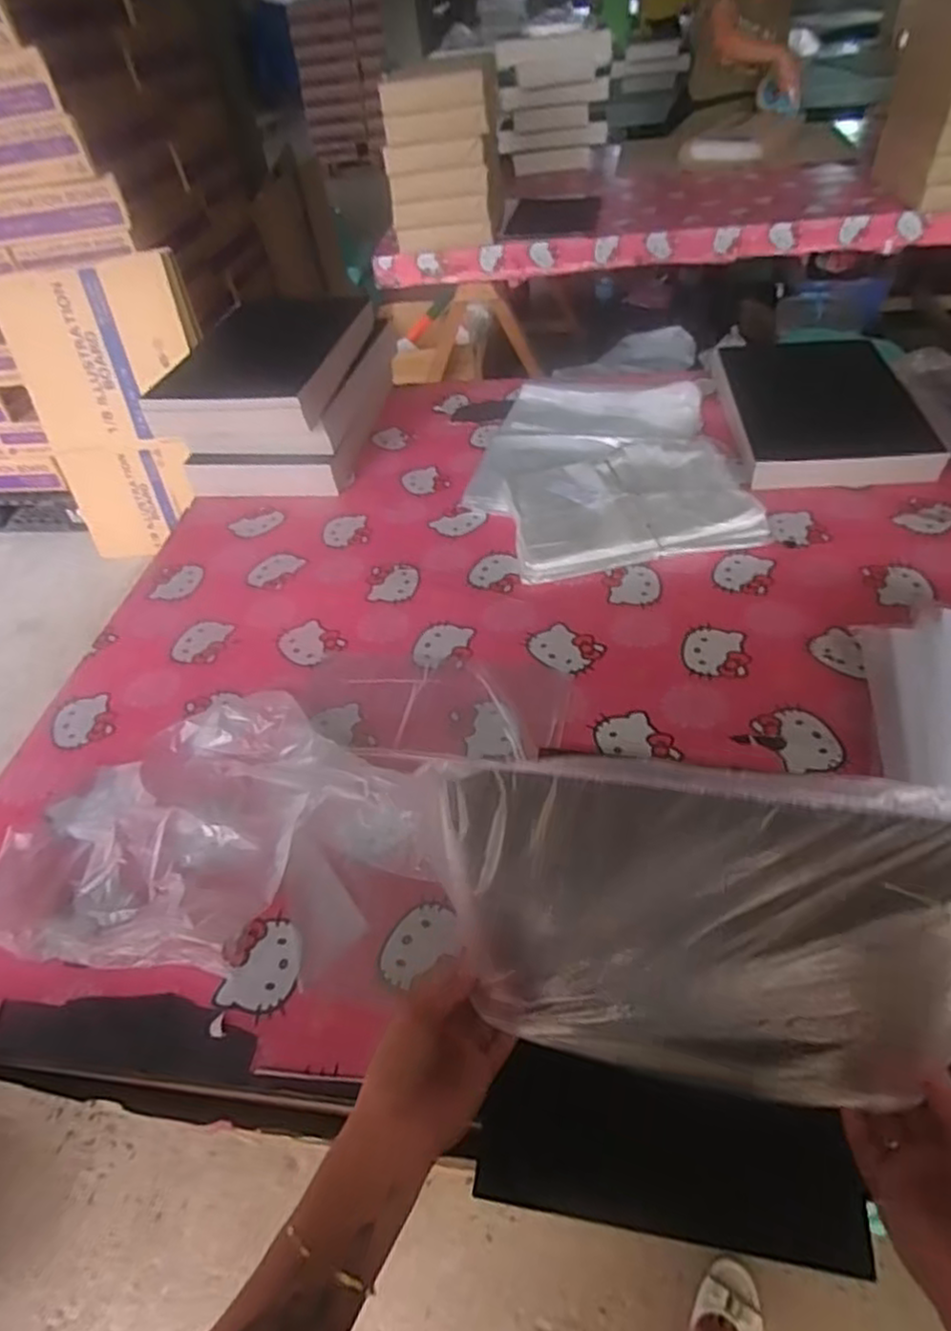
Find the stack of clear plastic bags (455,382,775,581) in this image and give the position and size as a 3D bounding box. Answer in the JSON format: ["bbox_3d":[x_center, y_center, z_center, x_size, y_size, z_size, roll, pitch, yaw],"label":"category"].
[{"bbox_3d":[0.190,-0.331,1.121,0.395,0.037,0.562,-5,45,3],"label":"stack of clear plastic bags"}]

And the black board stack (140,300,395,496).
[{"bbox_3d":[-0.333,-0.489,1.273,0.302,0.151,0.437,4,46,12],"label":"black board stack"}]

